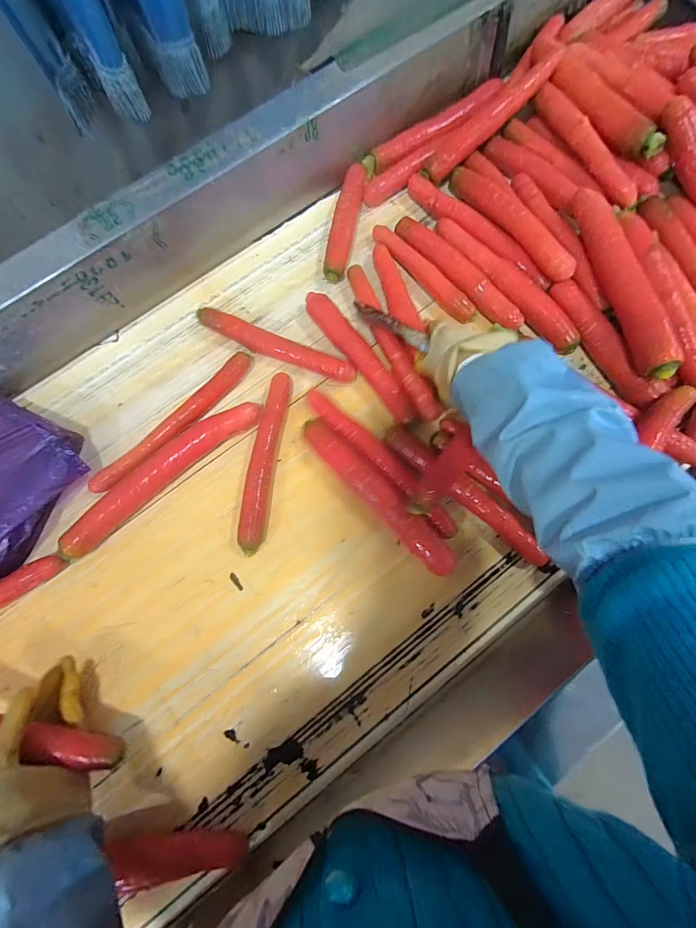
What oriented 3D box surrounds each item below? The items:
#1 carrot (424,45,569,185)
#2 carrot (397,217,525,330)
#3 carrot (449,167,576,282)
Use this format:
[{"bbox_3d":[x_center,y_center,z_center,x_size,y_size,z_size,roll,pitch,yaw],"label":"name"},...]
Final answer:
[{"bbox_3d":[0.214,-0.525,0.554,0.254,0.030,0.045,-42,76,2],"label":"carrot"},{"bbox_3d":[0.155,-0.278,0.525,0.036,0.035,0.237,-42,76,-15],"label":"carrot"},{"bbox_3d":[0.223,-0.351,0.521,0.040,0.037,0.248,-30,73,-12],"label":"carrot"}]

